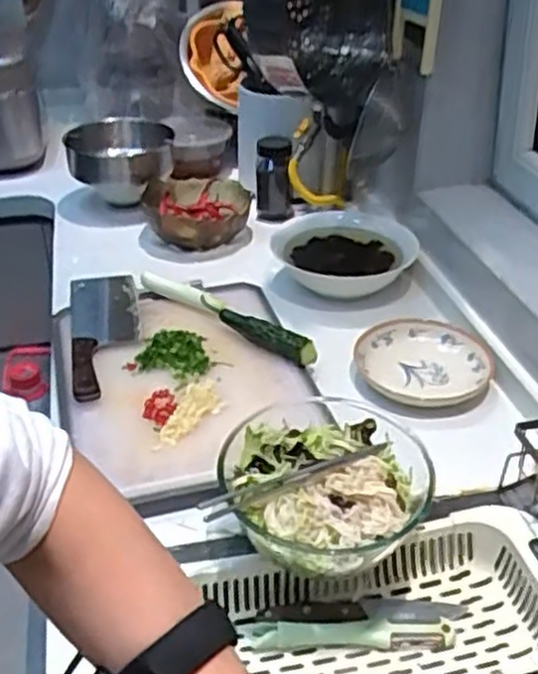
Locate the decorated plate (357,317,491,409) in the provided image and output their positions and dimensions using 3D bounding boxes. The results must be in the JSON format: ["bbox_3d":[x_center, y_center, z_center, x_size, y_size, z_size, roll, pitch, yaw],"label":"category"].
[{"bbox_3d":[0.208,0.034,1.006,0.172,0.028,0.153,11,35,16],"label":"decorated plate"}]

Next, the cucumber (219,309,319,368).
[{"bbox_3d":[-0.006,-0.005,1.016,0.144,0.031,0.030,21,39,29],"label":"cucumber"}]

